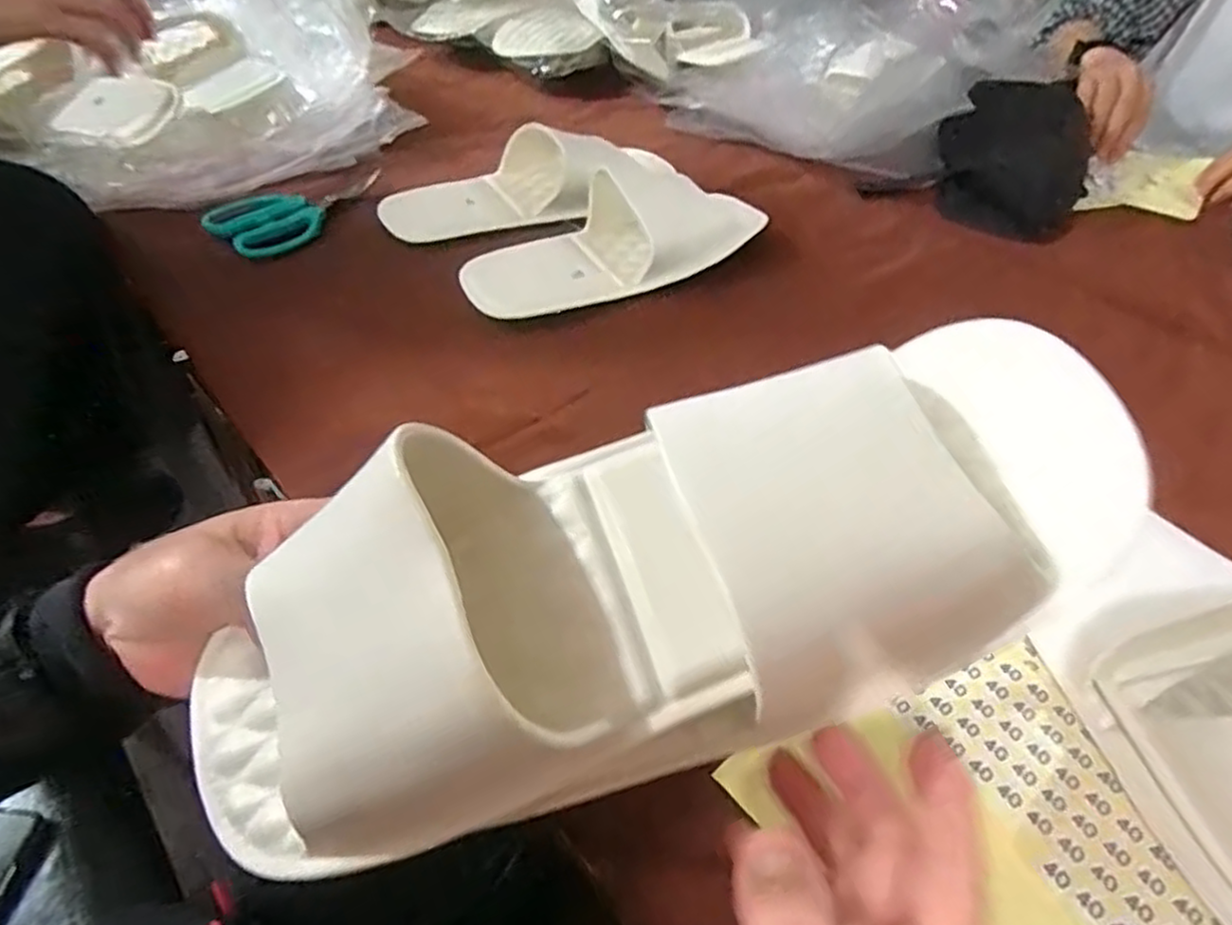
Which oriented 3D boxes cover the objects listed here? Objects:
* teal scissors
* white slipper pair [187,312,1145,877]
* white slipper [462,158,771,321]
[{"bbox_3d":[-0.281,-0.226,0.630,0.089,0.014,0.156,23,50,17],"label":"teal scissors"},{"bbox_3d":[0.004,0.035,0.225,0.320,0.089,0.101,-19,50,-1],"label":"white slipper pair"},{"bbox_3d":[0.000,-0.184,0.584,0.265,0.043,0.119,-22,52,-23],"label":"white slipper"}]

